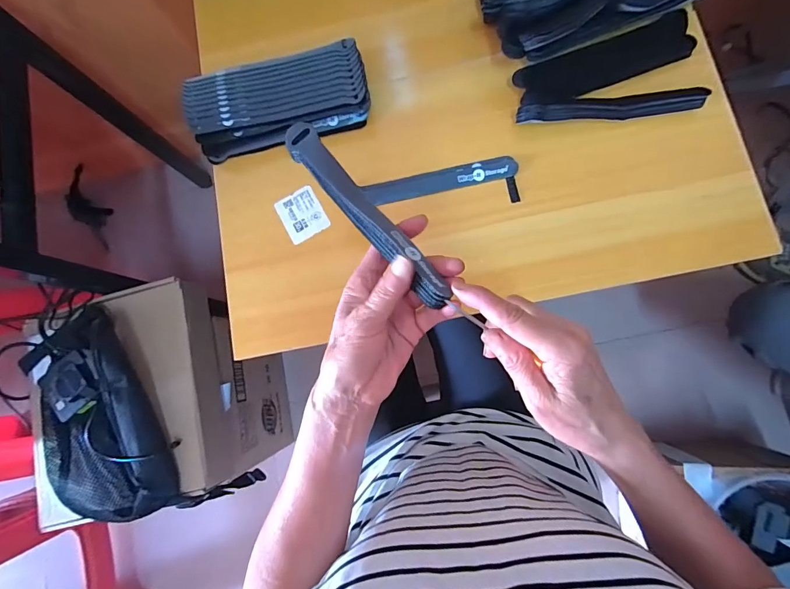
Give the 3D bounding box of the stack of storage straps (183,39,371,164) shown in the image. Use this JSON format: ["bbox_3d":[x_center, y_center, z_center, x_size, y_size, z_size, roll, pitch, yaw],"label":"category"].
[{"bbox_3d":[-0.133,-0.227,0.453,0.201,0.061,0.087,-14,81,4],"label":"stack of storage straps"}]

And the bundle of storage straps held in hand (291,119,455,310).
[{"bbox_3d":[-0.026,-0.066,0.298,0.024,0.015,0.198,-40,68,-1],"label":"bundle of storage straps held in hand"}]

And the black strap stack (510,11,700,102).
[{"bbox_3d":[0.238,-0.262,0.437,0.199,0.026,0.046,-20,81,3],"label":"black strap stack"}]

